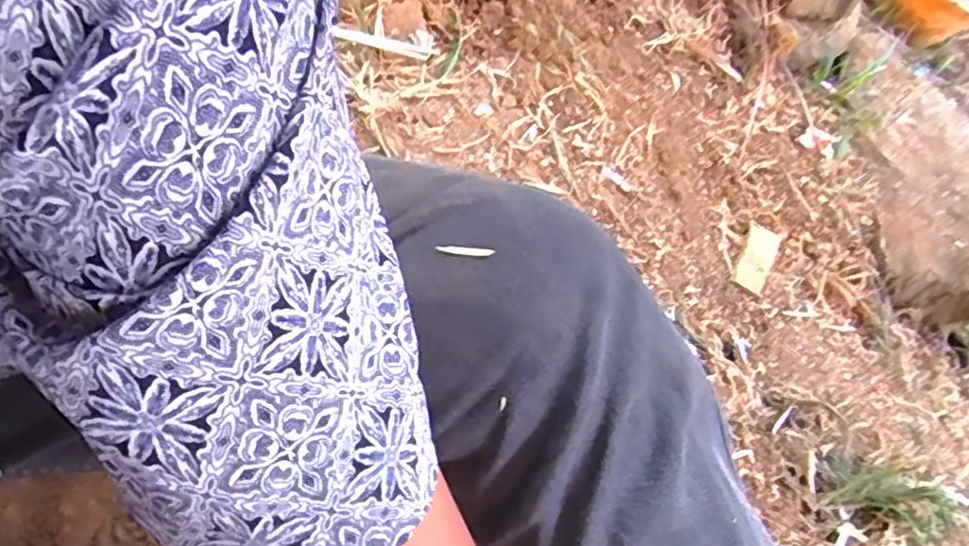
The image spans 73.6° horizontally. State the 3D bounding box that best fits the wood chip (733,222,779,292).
[{"bbox_3d":[0.305,-0.020,0.730,0.038,0.009,0.107,41,52,-3],"label":"wood chip"}]

